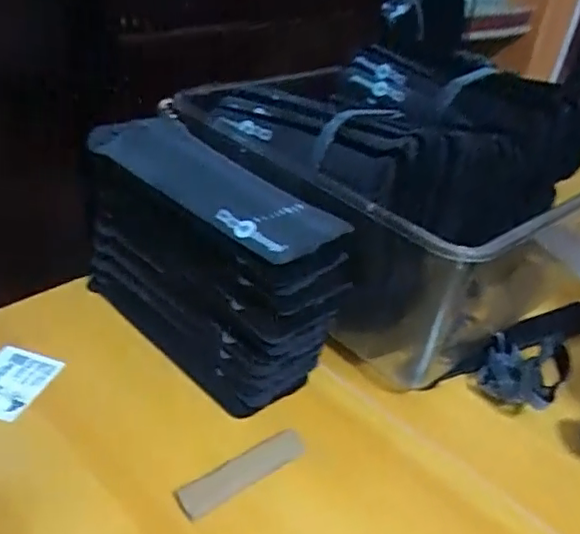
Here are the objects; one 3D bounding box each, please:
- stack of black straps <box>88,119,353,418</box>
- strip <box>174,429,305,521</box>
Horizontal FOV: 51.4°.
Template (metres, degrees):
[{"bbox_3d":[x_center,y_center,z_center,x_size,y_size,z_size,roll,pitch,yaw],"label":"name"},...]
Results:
[{"bbox_3d":[-0.061,-0.008,0.447,0.097,0.136,0.206,-20,41,-34],"label":"stack of black straps"},{"bbox_3d":[-0.028,0.125,0.371,0.086,0.005,0.021,-19,41,-34],"label":"strip"}]

